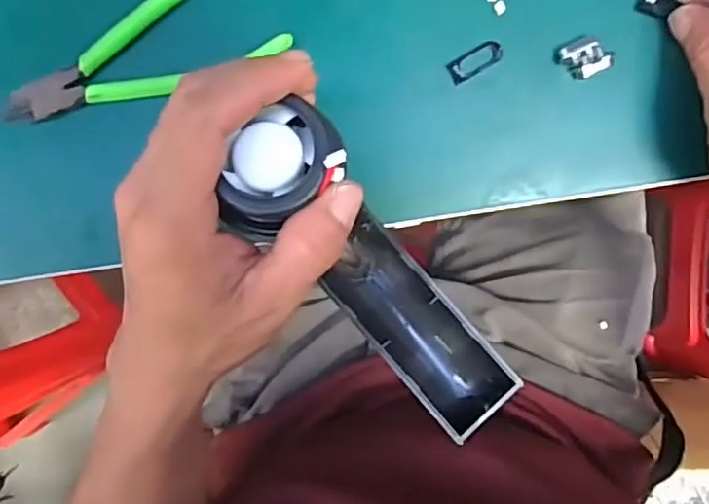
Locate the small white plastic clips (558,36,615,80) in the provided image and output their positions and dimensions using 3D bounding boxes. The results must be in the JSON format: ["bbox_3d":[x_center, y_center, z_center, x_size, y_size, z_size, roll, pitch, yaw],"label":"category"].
[{"bbox_3d":[0.117,-0.099,0.302,0.023,0.005,0.020,-24,97,7],"label":"small white plastic clips"}]

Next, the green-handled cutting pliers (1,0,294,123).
[{"bbox_3d":[-0.114,-0.105,0.310,0.154,0.011,0.050,-19,97,6],"label":"green-handled cutting pliers"}]

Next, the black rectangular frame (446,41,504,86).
[{"bbox_3d":[0.063,-0.098,0.308,0.028,0.004,0.012,-28,96,7],"label":"black rectangular frame"}]

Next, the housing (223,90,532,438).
[{"bbox_3d":[0.006,0.009,0.244,0.047,0.038,0.148,-38,104,8],"label":"housing"}]

